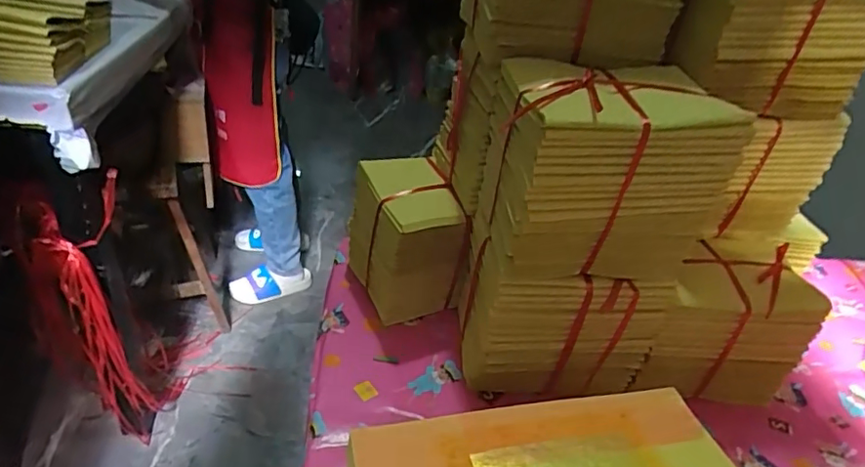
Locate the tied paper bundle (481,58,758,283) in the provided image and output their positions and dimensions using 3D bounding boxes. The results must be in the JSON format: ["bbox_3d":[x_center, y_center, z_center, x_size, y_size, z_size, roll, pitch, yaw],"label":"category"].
[{"bbox_3d":[0.138,-0.053,0.477,0.163,0.149,0.117,2,35,-9],"label":"tied paper bundle"}]

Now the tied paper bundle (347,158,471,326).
[{"bbox_3d":[-0.029,0.008,0.635,0.094,0.148,0.129,-10,39,-24],"label":"tied paper bundle"}]

